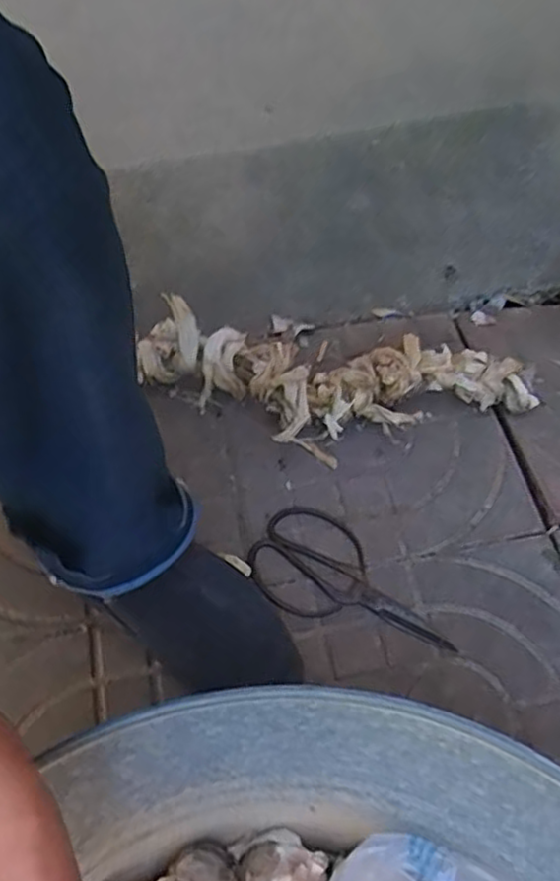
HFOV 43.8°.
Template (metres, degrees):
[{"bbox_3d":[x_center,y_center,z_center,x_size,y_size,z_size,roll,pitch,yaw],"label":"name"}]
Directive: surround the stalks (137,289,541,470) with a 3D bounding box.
[{"bbox_3d":[0.067,-0.052,0.714,0.395,0.098,0.127,6,60,3],"label":"stalks"}]

